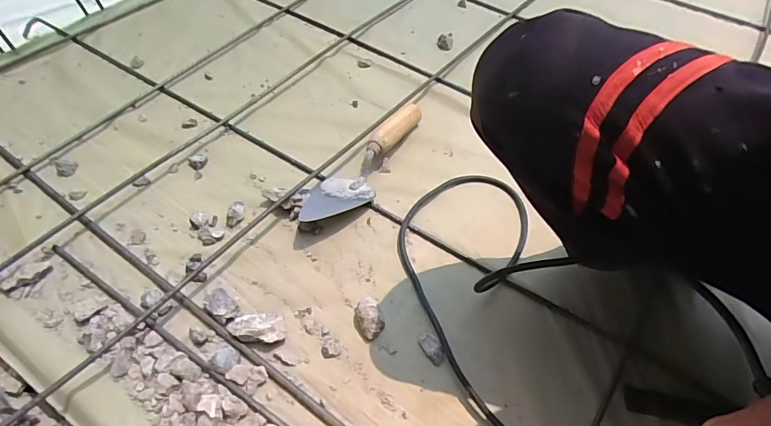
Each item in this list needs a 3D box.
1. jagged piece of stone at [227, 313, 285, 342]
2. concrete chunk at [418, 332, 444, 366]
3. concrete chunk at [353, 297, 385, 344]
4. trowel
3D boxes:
[{"bbox_3d":[-0.142,0.125,0.498,0.063,0.021,0.032,10,53,3],"label":"jagged piece of stone"},{"bbox_3d":[0.052,0.151,0.499,0.019,0.013,0.035,-25,58,-21],"label":"concrete chunk"},{"bbox_3d":[-0.019,0.121,0.510,0.032,0.023,0.042,-16,56,-16],"label":"concrete chunk"},{"bbox_3d":[-0.023,-0.068,0.632,0.076,0.043,0.269,38,62,19],"label":"trowel"}]

